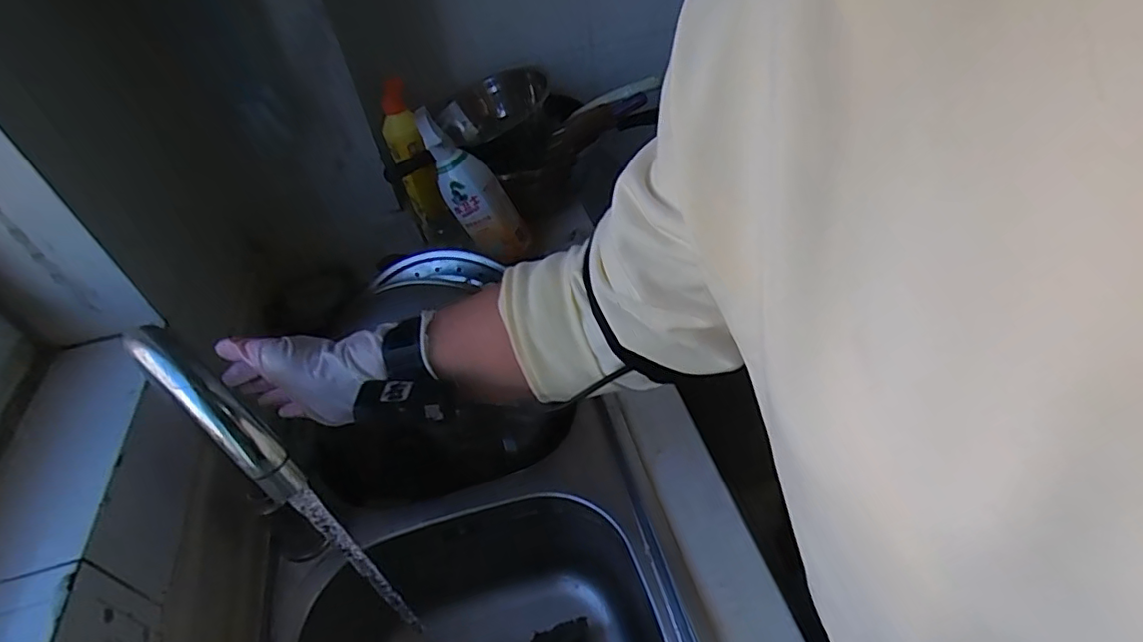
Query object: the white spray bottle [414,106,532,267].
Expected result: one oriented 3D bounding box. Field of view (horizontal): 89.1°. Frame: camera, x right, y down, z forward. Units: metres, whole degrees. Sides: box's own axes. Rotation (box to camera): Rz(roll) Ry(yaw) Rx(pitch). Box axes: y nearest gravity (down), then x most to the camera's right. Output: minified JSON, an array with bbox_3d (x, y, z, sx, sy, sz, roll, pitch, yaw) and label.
[{"bbox_3d":[-0.140,-0.180,0.798,0.057,0.226,0.065,-10,33,45],"label":"white spray bottle"}]

